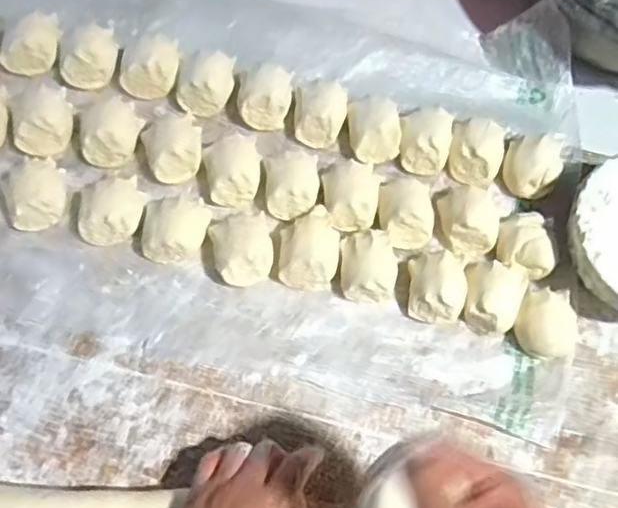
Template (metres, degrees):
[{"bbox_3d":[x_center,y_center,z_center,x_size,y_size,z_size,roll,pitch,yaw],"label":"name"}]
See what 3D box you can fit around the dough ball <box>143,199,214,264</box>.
[{"bbox_3d":[-0.113,-0.019,0.544,0.052,0.033,0.049,1,71,-2],"label":"dough ball"}]

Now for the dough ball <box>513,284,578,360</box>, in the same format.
[{"bbox_3d":[0.199,0.059,0.532,0.052,0.032,0.053,1,71,-2],"label":"dough ball"}]

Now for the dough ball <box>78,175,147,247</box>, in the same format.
[{"bbox_3d":[-0.170,-0.037,0.547,0.053,0.033,0.052,1,71,-2],"label":"dough ball"}]

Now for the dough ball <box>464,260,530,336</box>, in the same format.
[{"bbox_3d":[0.157,0.037,0.537,0.050,0.034,0.059,9,71,1],"label":"dough ball"}]

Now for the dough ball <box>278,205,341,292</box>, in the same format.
[{"bbox_3d":[0.001,-0.007,0.545,0.050,0.033,0.068,2,71,-1],"label":"dough ball"}]

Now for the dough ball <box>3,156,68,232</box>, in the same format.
[{"bbox_3d":[-0.234,-0.052,0.549,0.048,0.030,0.056,-20,73,-8],"label":"dough ball"}]

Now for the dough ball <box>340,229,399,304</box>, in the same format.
[{"bbox_3d":[0.052,0.010,0.543,0.048,0.033,0.058,3,71,-1],"label":"dough ball"}]

